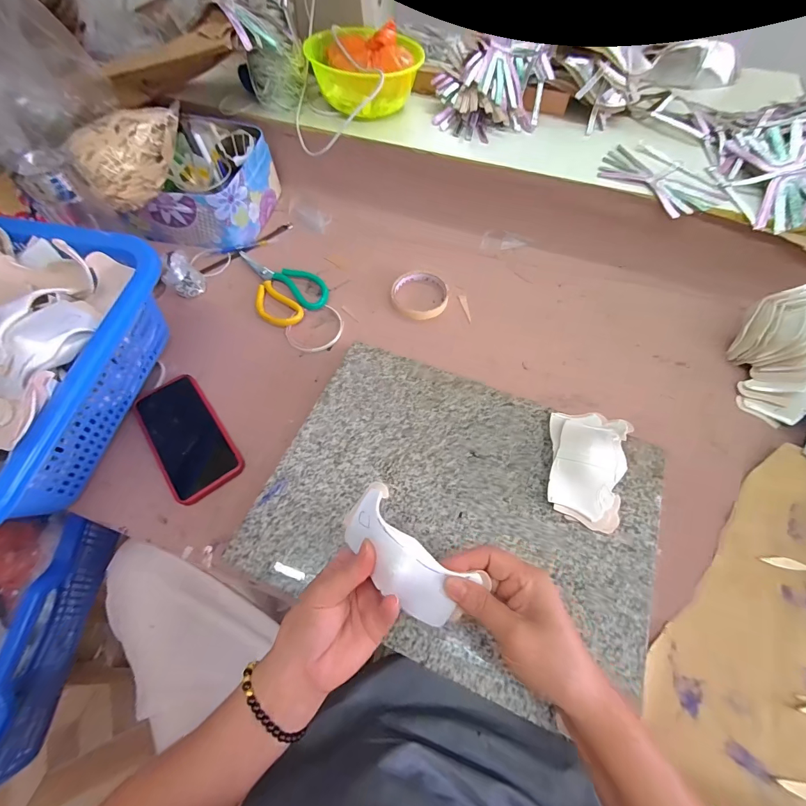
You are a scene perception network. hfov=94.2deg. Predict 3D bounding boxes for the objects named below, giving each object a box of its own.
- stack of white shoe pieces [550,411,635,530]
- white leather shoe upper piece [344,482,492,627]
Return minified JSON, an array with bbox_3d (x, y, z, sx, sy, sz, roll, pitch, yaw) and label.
[{"bbox_3d":[0.195,0.062,0.394,0.081,0.043,0.127,15,62,9],"label":"stack of white shoe pieces"},{"bbox_3d":[0.002,0.116,0.290,0.060,0.030,0.110,-39,76,-14],"label":"white leather shoe upper piece"}]

